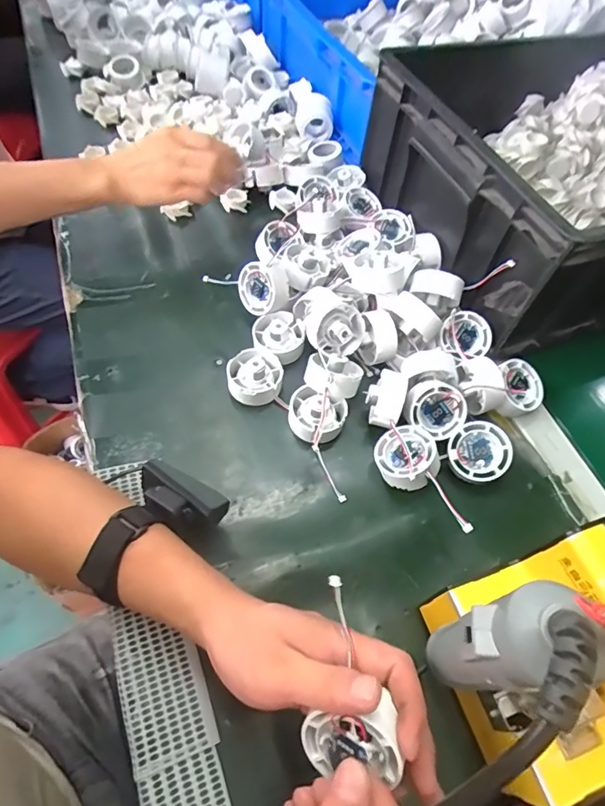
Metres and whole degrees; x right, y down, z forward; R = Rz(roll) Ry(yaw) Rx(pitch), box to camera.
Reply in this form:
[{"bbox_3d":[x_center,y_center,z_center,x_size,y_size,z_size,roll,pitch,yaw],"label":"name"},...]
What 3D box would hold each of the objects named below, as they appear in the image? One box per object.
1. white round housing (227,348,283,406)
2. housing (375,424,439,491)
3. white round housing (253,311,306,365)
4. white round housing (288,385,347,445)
[{"bbox_3d":[-0.048,-0.029,0.474,0.053,0.032,0.054,2,59,-3],"label":"white round housing"},{"bbox_3d":[0.095,0.049,0.429,0.053,0.022,0.054,-13,48,15],"label":"housing"},{"bbox_3d":[-0.024,-0.071,0.494,0.052,0.024,0.057,2,59,-3],"label":"white round housing"},{"bbox_3d":[0.012,0.013,0.450,0.055,0.030,0.050,2,59,-3],"label":"white round housing"}]

